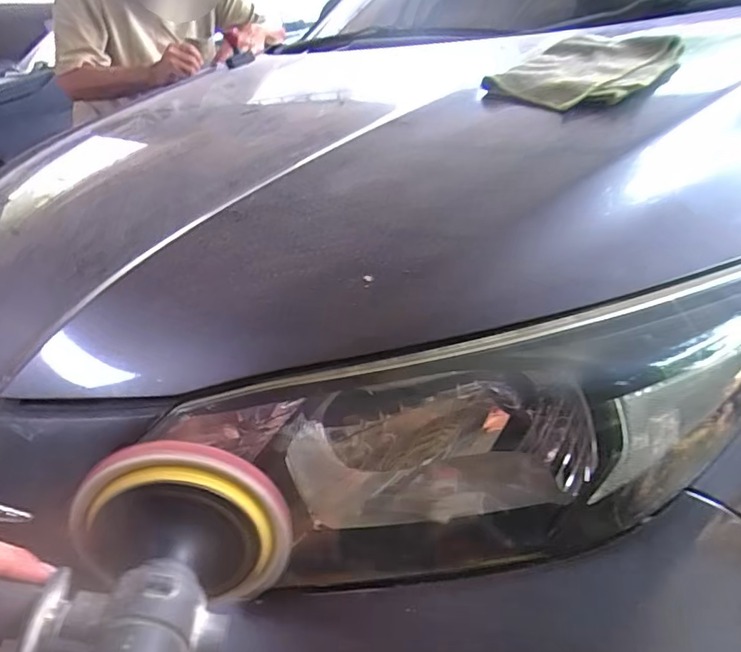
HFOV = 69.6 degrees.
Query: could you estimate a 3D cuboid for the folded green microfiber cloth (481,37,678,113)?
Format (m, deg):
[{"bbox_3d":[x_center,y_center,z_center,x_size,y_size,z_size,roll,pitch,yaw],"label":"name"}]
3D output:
[{"bbox_3d":[0.218,-0.264,0.551,0.156,0.042,0.158,21,40,39],"label":"folded green microfiber cloth"}]

